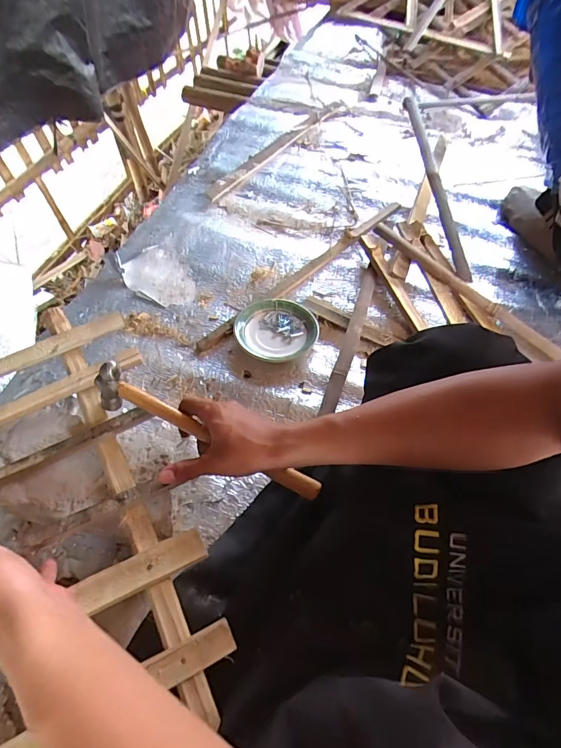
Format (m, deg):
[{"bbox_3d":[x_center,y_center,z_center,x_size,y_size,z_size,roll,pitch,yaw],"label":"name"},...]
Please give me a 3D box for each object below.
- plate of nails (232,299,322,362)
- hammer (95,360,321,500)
[{"bbox_3d":[-0.003,-0.076,0.667,0.125,0.031,0.135,0,57,0],"label":"plate of nails"},{"bbox_3d":[-0.079,0.070,0.451,0.265,0.065,0.025,27,60,2],"label":"hammer"}]

